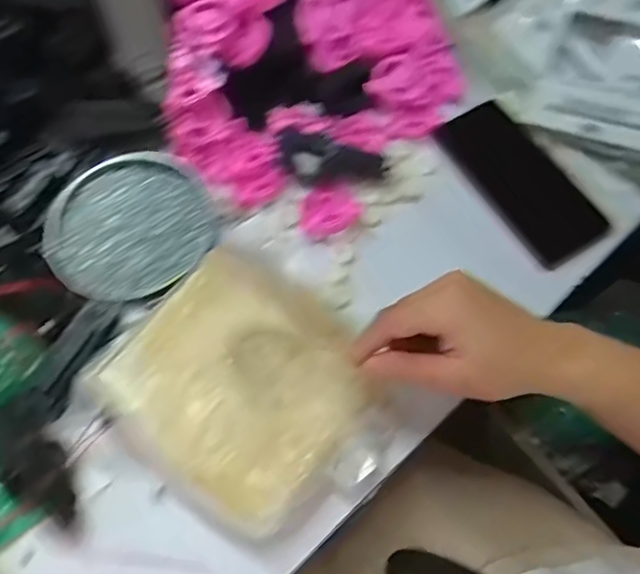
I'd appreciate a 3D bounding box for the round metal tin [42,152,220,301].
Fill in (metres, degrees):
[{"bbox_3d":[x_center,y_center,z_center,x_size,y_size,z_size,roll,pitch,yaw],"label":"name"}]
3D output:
[{"bbox_3d":[-0.160,-0.052,0.531,0.139,0.019,0.123,-11,65,-5],"label":"round metal tin"}]

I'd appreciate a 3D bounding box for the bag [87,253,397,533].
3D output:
[{"bbox_3d":[-0.048,0.074,0.461,0.201,0.025,0.162,34,70,15],"label":"bag"}]

